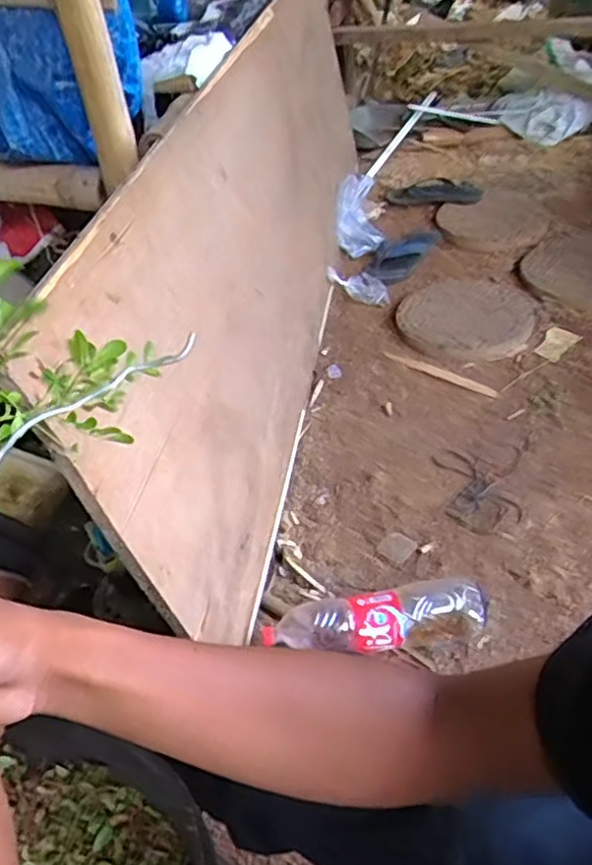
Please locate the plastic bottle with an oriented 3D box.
[{"bbox_3d":[0.116,0.269,0.932,0.316,0.073,0.080,-8,41,-3],"label":"plastic bottle"}]

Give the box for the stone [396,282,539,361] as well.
[{"bbox_3d":[0.366,-0.251,1.423,0.294,0.035,0.271,-3,41,3],"label":"stone"}]

